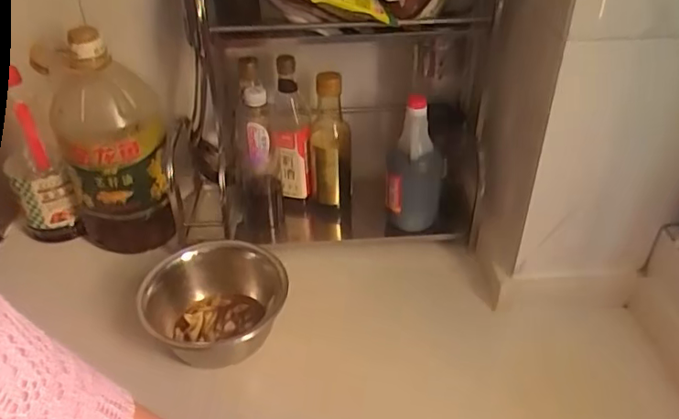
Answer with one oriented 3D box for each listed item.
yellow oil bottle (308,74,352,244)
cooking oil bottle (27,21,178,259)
[{"bbox_3d":[-0.017,-0.089,0.942,0.069,0.293,0.083,-3,38,-2],"label":"yellow oil bottle"},{"bbox_3d":[-0.337,-0.084,0.853,0.145,0.344,0.134,-18,40,-20],"label":"cooking oil bottle"}]

